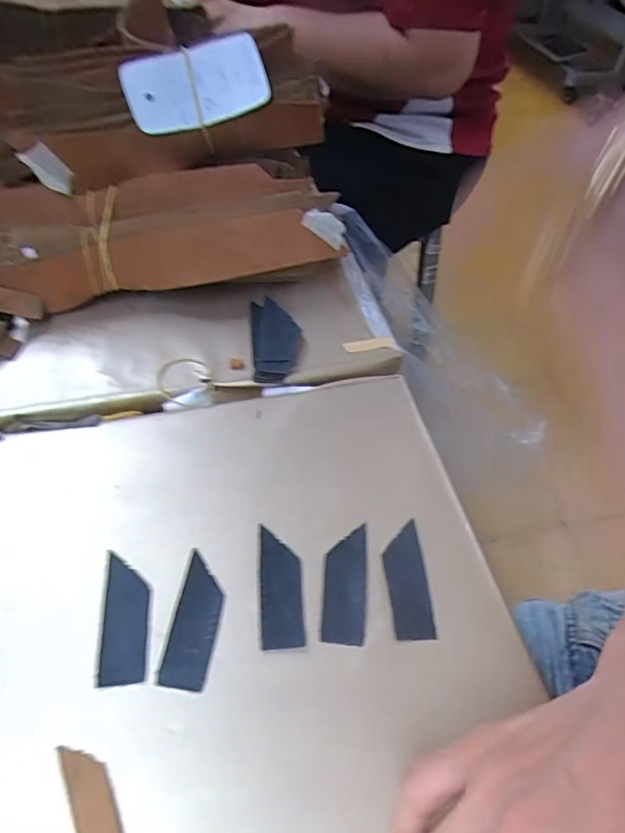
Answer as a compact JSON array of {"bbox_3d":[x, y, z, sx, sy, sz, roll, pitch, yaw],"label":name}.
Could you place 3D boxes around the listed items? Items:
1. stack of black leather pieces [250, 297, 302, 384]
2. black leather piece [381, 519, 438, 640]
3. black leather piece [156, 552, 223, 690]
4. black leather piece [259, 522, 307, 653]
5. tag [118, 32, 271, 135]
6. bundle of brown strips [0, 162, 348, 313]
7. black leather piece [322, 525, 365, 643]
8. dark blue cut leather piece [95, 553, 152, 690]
[{"bbox_3d":[-0.026,-0.055,0.390,0.034,0.008,0.078,-2,51,-7],"label":"stack of black leather pieces"},{"bbox_3d":[0.051,0.087,0.290,0.021,0.004,0.061,-1,51,-6],"label":"black leather piece"},{"bbox_3d":[-0.058,0.101,0.270,0.023,0.004,0.064,9,51,2],"label":"black leather piece"},{"bbox_3d":[-0.016,0.088,0.282,0.022,0.004,0.061,-1,51,-6],"label":"black leather piece"},{"bbox_3d":[-0.091,-0.261,0.424,0.109,0.057,0.012,-19,12,-8],"label":"tag"},{"bbox_3d":[-0.112,-0.140,0.401,0.265,0.031,0.091,-9,84,-8],"label":"bundle of brown strips"},{"bbox_3d":[0.018,0.087,0.286,0.022,0.004,0.062,5,51,-1],"label":"black leather piece"},{"bbox_3d":[-0.094,0.099,0.269,0.023,0.004,0.062,-2,52,-7],"label":"dark blue cut leather piece"}]

